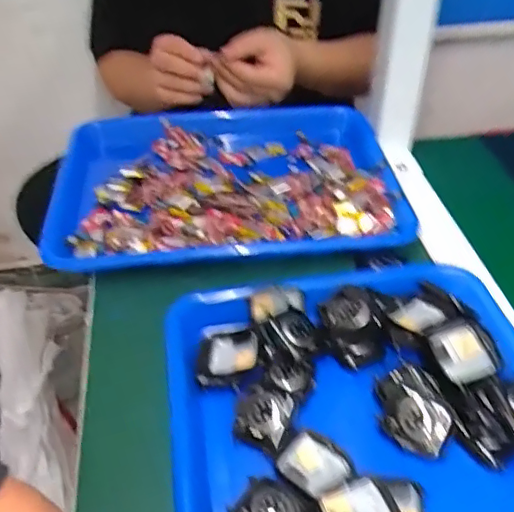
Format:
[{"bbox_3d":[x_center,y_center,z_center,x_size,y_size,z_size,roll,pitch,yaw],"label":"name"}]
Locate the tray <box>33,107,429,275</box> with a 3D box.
[{"bbox_3d":[-0.039,-0.073,0.585,0.355,0.049,0.251,-4,42,-3],"label":"tray"}]

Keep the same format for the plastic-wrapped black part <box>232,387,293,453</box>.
[{"bbox_3d":[0.003,0.106,0.371,0.036,0.012,0.034,11,48,18],"label":"plastic-wrapped black part"}]

